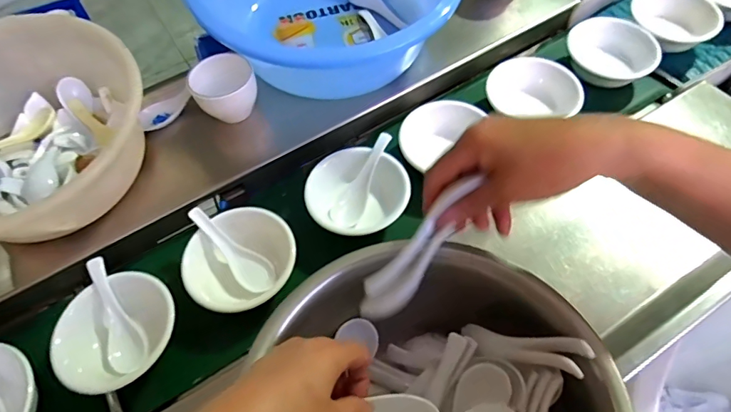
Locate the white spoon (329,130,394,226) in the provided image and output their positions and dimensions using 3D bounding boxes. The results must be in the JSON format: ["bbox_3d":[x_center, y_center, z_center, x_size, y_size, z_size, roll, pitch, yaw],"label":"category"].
[{"bbox_3d":[-0.002,-0.031,0.524,0.035,0.027,0.118,26,83,15],"label":"white spoon"}]

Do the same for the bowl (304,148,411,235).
[{"bbox_3d":[-0.011,-0.015,0.520,0.108,0.042,0.093,-36,65,-20],"label":"bowl"}]

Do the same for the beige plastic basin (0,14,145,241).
[{"bbox_3d":[-0.368,-0.087,0.498,0.244,0.101,0.246,0,59,0],"label":"beige plastic basin"}]

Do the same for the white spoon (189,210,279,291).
[{"bbox_3d":[-0.141,0.045,0.478,0.114,0.016,0.035,44,67,4],"label":"white spoon"}]

